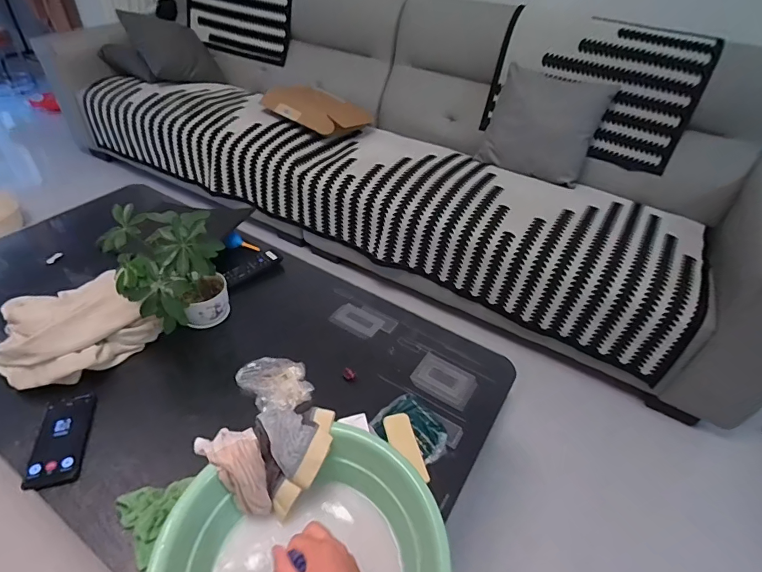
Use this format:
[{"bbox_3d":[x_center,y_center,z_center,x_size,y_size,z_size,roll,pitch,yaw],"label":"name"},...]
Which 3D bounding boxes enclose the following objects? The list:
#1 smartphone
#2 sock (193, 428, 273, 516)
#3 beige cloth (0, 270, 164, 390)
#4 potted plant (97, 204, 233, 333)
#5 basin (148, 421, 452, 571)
[{"bbox_3d":[-0.536,0.254,0.725,0.076,0.009,0.167,-3,43,-21],"label":"smartphone"},{"bbox_3d":[-0.194,0.263,0.614,0.067,0.056,0.137,-33,91,-35],"label":"sock"},{"bbox_3d":[-0.604,0.077,0.844,0.250,0.097,0.211,-30,52,-33],"label":"beige cloth"},{"bbox_3d":[-0.400,-0.021,0.836,0.178,0.252,0.181,-22,48,-27],"label":"potted plant"},{"bbox_3d":[-0.089,0.373,0.546,0.344,0.116,0.315,3,41,-2],"label":"basin"}]

